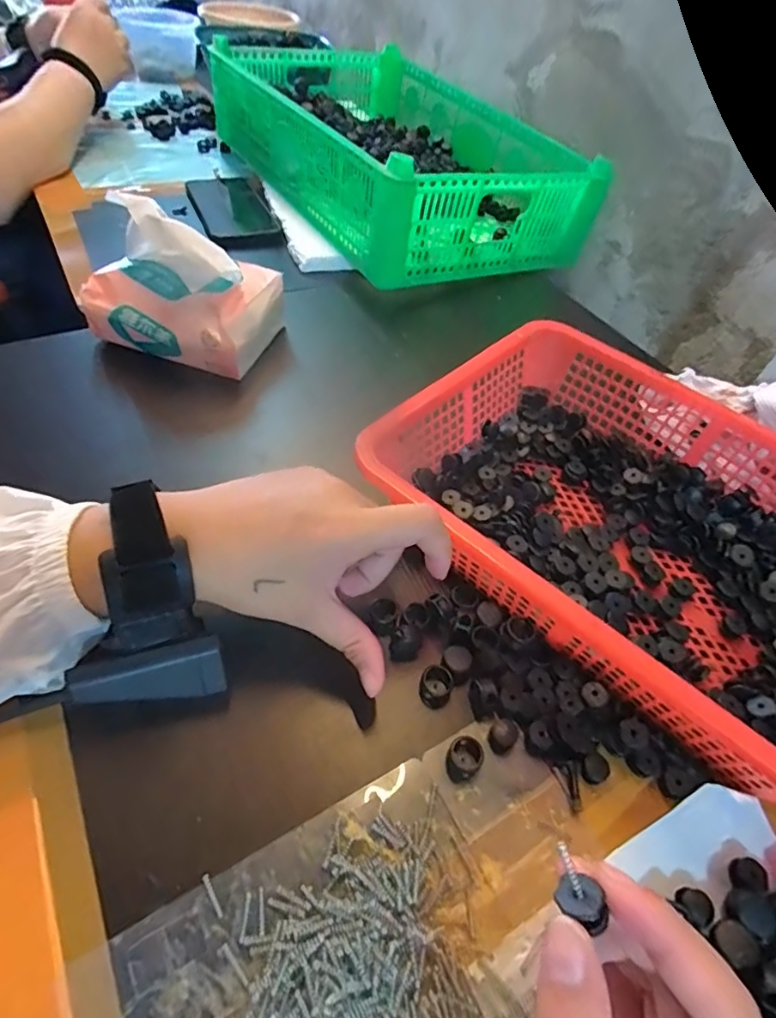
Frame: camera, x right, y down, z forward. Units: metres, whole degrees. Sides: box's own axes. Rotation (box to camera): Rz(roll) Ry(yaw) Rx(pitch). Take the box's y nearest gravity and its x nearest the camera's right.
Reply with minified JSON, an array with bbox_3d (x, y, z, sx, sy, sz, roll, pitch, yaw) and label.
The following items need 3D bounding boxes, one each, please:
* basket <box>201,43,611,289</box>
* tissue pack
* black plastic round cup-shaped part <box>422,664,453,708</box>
[{"bbox_3d":[0.002,-0.459,0.677,0.295,0.116,0.483,-22,57,-24],"label":"basket"},{"bbox_3d":[-0.170,-0.185,0.435,0.140,0.108,0.096,14,51,8],"label":"tissue pack"},{"bbox_3d":[0.027,0.096,0.284,0.016,0.010,0.019,14,50,3],"label":"black plastic round cup-shaped part"}]

